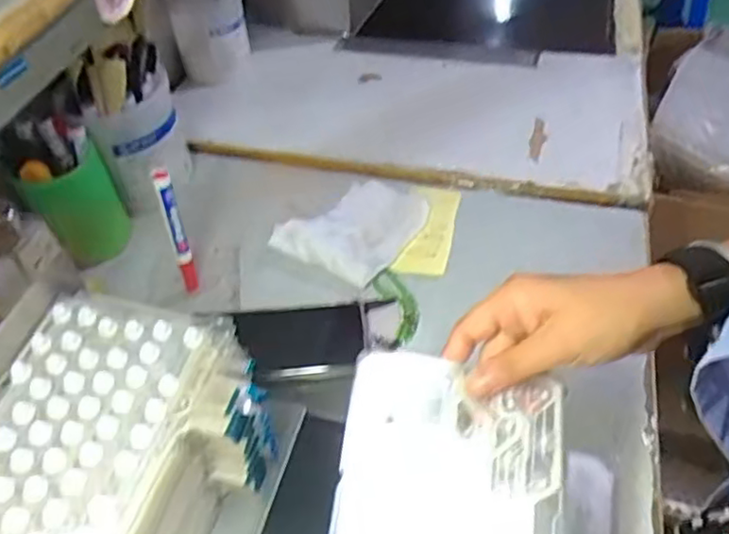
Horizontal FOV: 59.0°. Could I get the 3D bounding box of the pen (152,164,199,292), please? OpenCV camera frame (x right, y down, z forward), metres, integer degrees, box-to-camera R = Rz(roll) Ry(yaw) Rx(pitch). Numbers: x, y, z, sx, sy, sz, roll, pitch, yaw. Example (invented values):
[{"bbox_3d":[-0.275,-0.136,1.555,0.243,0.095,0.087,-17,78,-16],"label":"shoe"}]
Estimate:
[{"bbox_3d":[-0.175,-0.030,0.604,0.020,0.144,0.016,-23,49,-17],"label":"pen"}]

